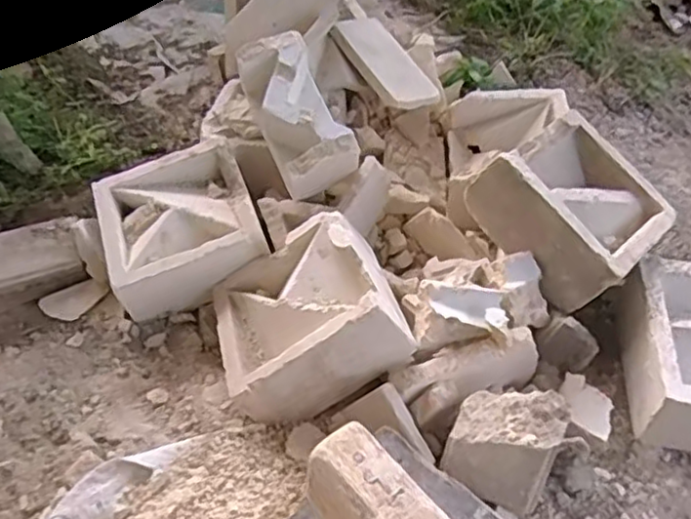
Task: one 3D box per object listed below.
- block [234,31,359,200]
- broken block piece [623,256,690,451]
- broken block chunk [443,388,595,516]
[{"bbox_3d":[-0.068,-0.196,0.942,0.106,0.120,0.217,-22,78,-24],"label":"block"},{"bbox_3d":[0.395,0.112,0.800,0.110,0.115,0.202,6,49,8],"label":"broken block piece"},{"bbox_3d":[0.174,0.195,0.717,0.116,0.075,0.111,22,54,21],"label":"broken block chunk"}]

